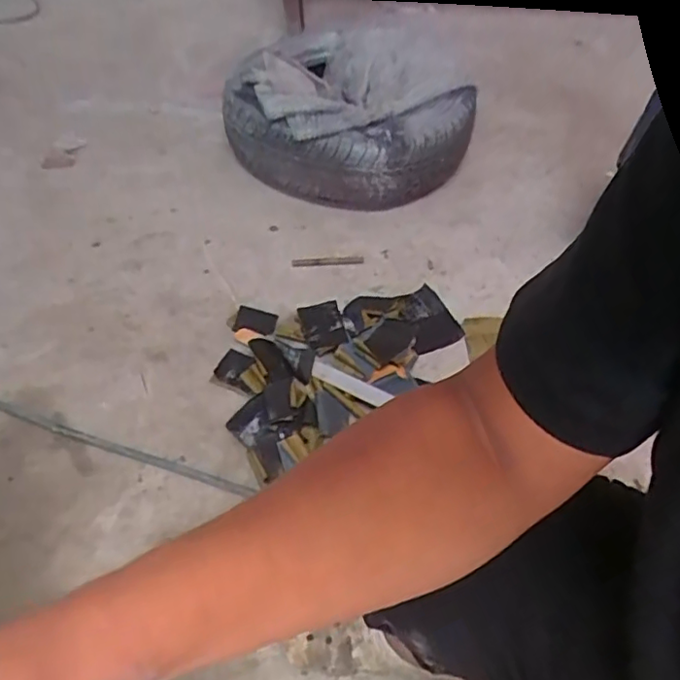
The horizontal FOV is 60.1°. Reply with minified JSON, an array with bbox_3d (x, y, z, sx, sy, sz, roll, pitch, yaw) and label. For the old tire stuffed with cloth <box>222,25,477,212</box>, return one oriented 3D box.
[{"bbox_3d":[0.015,-0.553,1.400,0.564,0.203,0.523,0,51,0],"label":"old tire stuffed with cloth"}]

